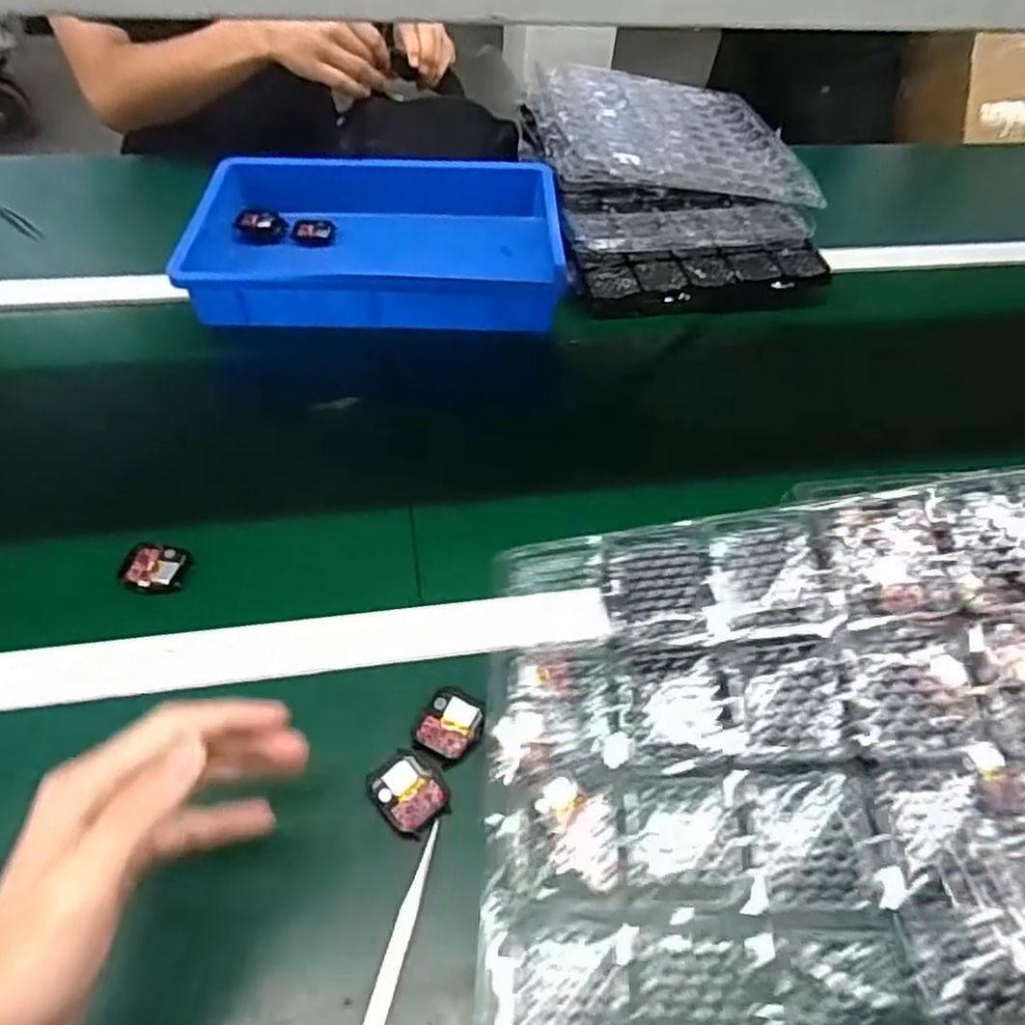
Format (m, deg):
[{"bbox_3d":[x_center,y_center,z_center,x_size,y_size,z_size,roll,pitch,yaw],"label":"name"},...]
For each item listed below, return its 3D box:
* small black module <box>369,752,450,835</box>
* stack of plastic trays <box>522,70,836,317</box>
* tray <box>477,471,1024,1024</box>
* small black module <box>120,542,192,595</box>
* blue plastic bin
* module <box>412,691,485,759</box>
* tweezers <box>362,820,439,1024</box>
[{"bbox_3d":[-0.062,0.167,0.430,0.050,0.007,0.038,39,58,25],"label":"small black module"},{"bbox_3d":[0.187,-0.401,0.849,0.294,0.110,0.376,-6,51,-9],"label":"stack of plastic trays"},{"bbox_3d":[0.119,0.128,0.286,0.264,0.031,0.278,-6,62,15],"label":"tray"},{"bbox_3d":[-0.261,0.041,0.526,0.043,0.010,0.041,6,50,1],"label":"small black module"},{"bbox_3d":[-0.143,-0.286,0.774,0.376,0.074,0.256,-3,51,-7],"label":"blue plastic bin"},{"bbox_3d":[-0.039,0.134,0.455,0.037,0.005,0.039,25,53,16],"label":"module"},{"bbox_3d":[-0.060,0.227,0.381,0.011,0.014,0.117,13,51,7],"label":"tweezers"}]

